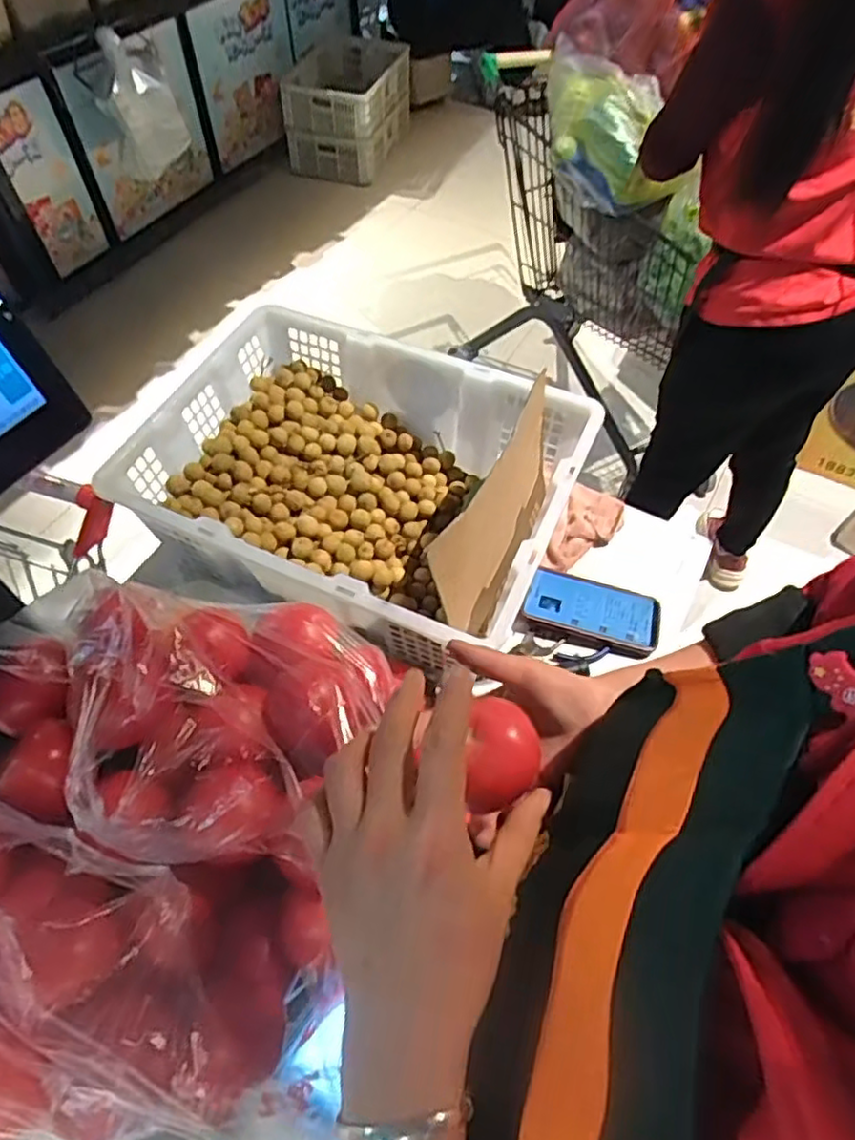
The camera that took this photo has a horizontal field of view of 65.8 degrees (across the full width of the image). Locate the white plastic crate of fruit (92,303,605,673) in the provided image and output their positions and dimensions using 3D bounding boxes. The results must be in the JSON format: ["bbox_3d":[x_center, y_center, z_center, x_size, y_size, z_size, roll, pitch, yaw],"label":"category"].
[{"bbox_3d":[-0.082,-0.110,0.783,0.468,0.190,0.357,21,59,13],"label":"white plastic crate of fruit"}]

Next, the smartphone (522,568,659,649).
[{"bbox_3d":[0.200,0.044,0.797,0.158,0.017,0.076,15,58,9],"label":"smartphone"}]

